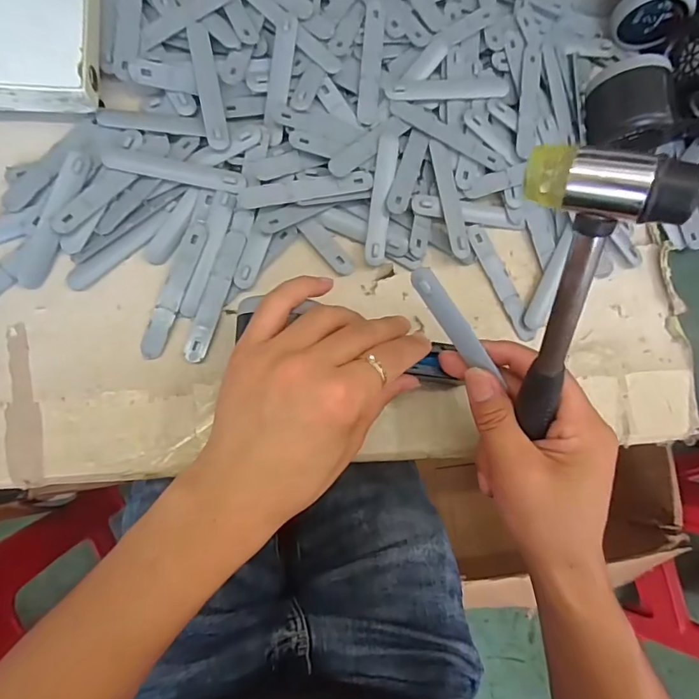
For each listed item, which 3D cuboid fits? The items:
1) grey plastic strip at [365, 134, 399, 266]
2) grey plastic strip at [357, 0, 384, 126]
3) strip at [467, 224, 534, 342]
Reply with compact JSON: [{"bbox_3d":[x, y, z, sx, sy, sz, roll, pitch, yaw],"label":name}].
[{"bbox_3d":[0.024,-0.109,0.342,0.016,0.006,0.093,8,89,-13],"label":"grey plastic strip"},{"bbox_3d":[0.017,-0.216,0.357,0.015,0.004,0.096,6,80,-7],"label":"grey plastic strip"},{"bbox_3d":[0.116,-0.051,0.362,0.015,0.004,0.095,-26,91,-3],"label":"strip"}]

